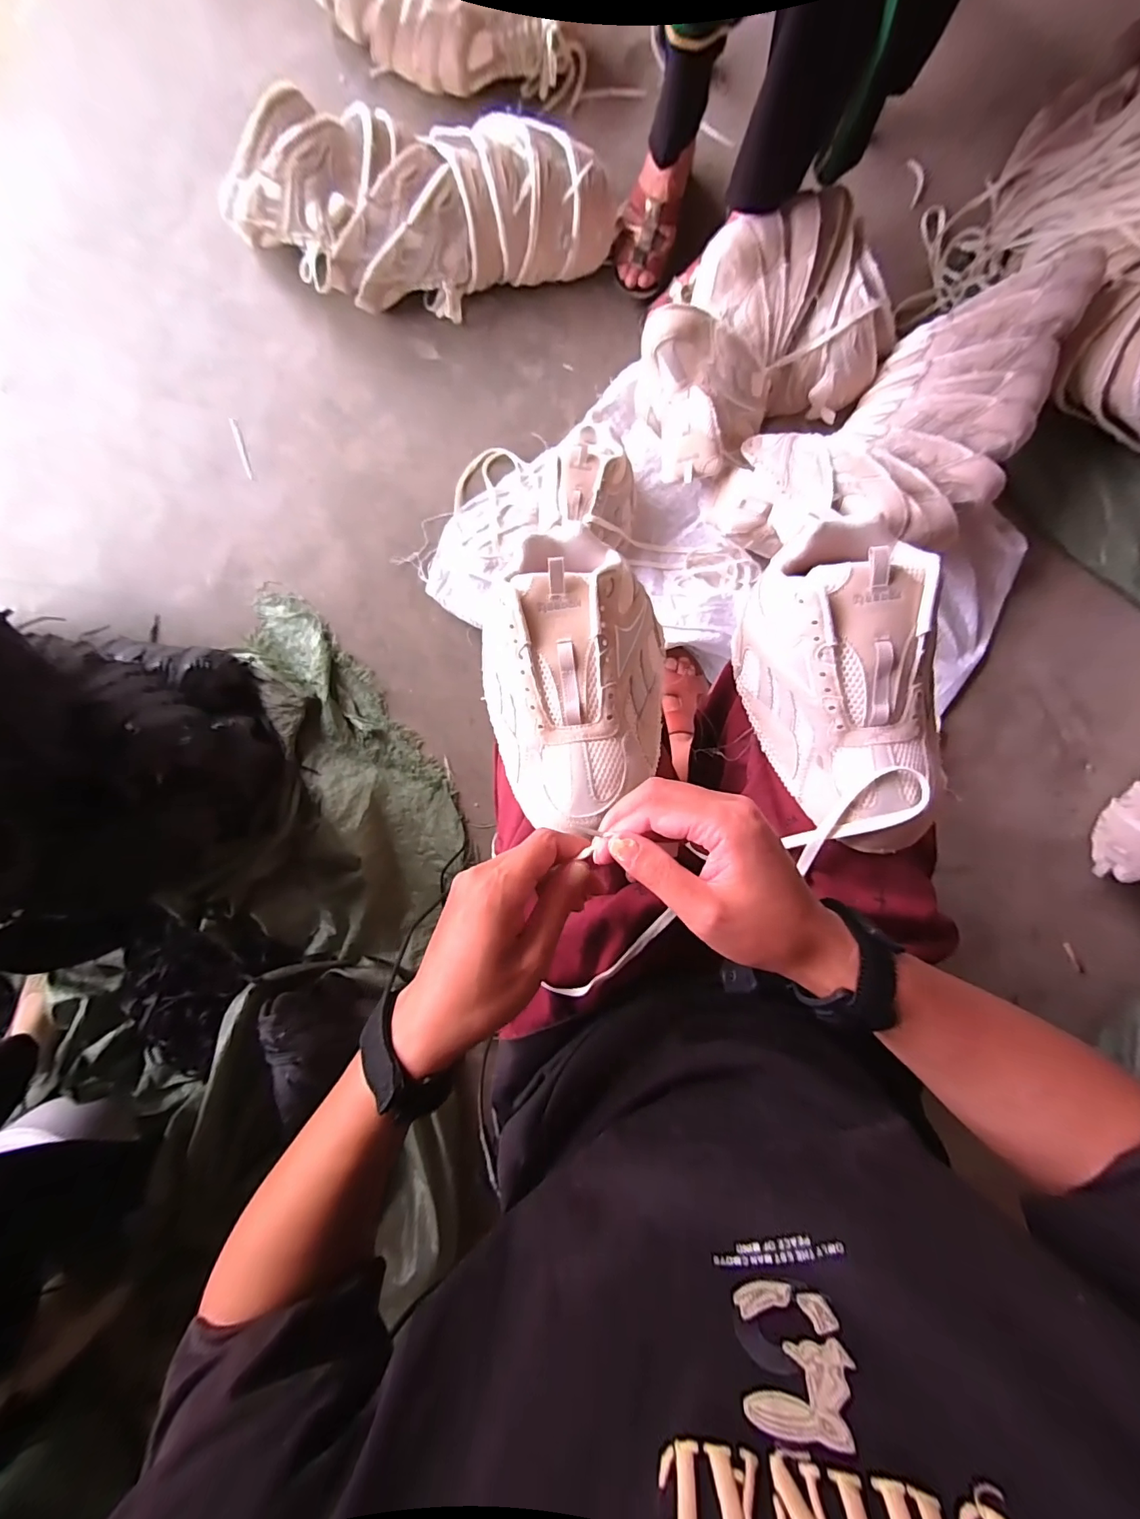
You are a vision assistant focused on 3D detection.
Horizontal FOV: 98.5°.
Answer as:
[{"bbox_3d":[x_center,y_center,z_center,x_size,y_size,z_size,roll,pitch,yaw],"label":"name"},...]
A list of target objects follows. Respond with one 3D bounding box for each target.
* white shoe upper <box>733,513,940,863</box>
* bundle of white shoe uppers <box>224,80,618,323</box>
[{"bbox_3d":[0.201,-0.056,0.369,0.120,0.077,0.232,-9,94,6],"label":"white shoe upper"},{"bbox_3d":[-0.216,-0.806,0.714,0.556,0.156,0.172,-2,94,5],"label":"bundle of white shoe uppers"}]

